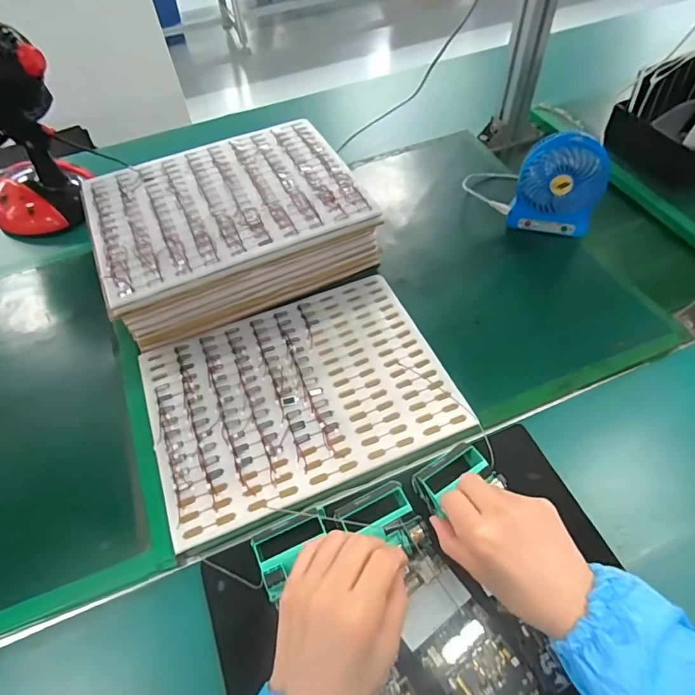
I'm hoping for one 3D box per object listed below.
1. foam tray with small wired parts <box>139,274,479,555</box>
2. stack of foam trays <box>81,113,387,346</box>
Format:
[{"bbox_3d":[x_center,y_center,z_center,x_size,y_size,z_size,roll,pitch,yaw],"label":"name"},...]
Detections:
[{"bbox_3d":[-0.055,0.046,0.529,0.319,0.018,0.238,-21,56,-11],"label":"foam tray with small wired parts"},{"bbox_3d":[-0.151,-0.163,0.621,0.322,0.096,0.235,-22,58,-13],"label":"stack of foam trays"}]

